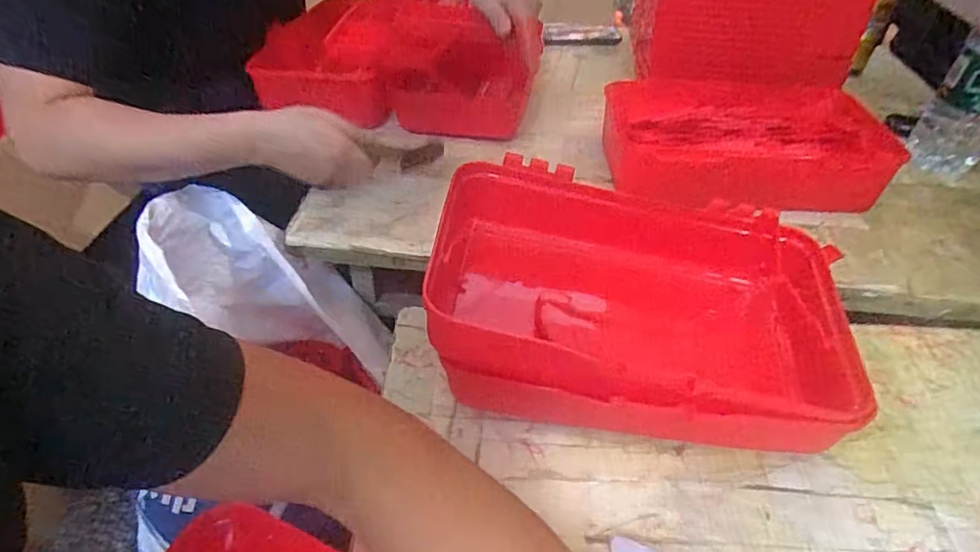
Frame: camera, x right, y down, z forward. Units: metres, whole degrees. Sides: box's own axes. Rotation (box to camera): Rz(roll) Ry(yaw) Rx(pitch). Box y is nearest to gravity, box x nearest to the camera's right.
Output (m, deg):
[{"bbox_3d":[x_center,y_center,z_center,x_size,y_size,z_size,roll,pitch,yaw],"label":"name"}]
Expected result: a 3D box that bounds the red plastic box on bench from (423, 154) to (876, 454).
[{"bbox_3d":[0.130,0.032,0.509,0.335,0.142,0.200,9,43,6],"label":"red plastic box on bench"}]

